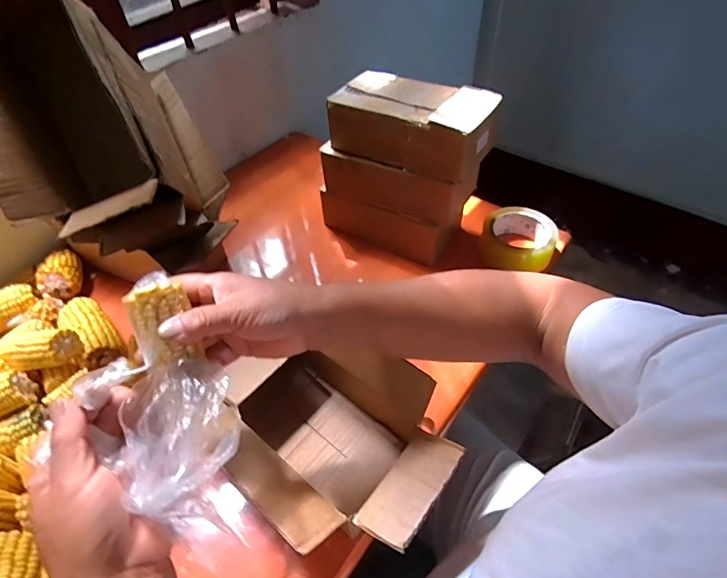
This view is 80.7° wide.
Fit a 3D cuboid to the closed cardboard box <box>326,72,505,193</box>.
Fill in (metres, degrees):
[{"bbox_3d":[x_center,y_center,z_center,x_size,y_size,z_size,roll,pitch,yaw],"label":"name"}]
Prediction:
[{"bbox_3d":[0.070,-0.230,0.590,0.214,0.076,0.108,25,54,24],"label":"closed cardboard box"}]

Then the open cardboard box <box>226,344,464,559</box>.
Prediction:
[{"bbox_3d":[-0.035,0.151,0.424,0.229,0.125,0.167,28,56,26],"label":"open cardboard box"}]

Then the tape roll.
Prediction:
[{"bbox_3d":[0.240,-0.077,0.662,0.104,0.053,0.104,-2,48,2],"label":"tape roll"}]

